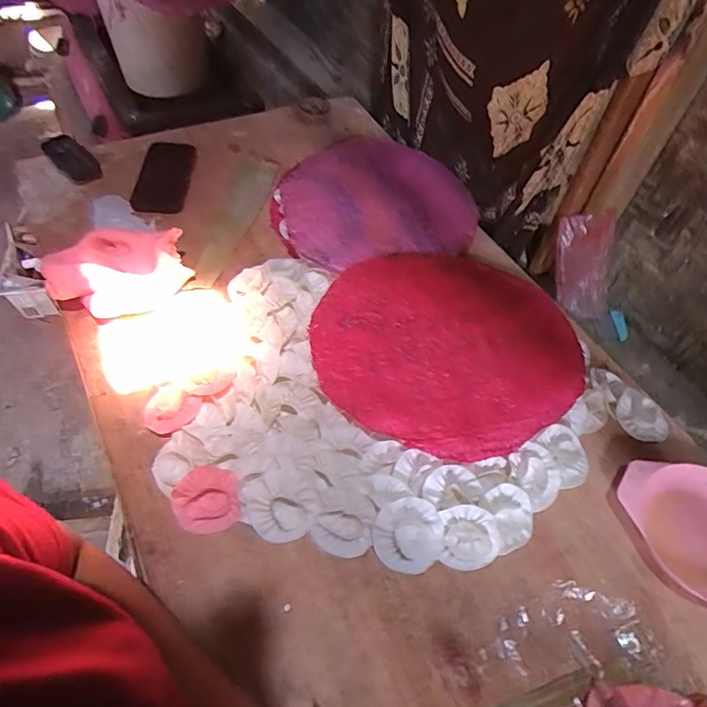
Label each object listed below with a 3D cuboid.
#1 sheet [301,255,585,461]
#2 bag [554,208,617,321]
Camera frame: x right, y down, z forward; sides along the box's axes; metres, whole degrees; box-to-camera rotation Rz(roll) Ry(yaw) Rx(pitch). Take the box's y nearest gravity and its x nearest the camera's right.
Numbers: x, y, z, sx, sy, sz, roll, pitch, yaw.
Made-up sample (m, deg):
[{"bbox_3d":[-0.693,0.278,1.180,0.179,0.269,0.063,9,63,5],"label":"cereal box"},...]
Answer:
[{"bbox_3d":[0.122,-0.022,0.622,0.346,0.021,0.323,2,54,-3],"label":"sheet"},{"bbox_3d":[0.370,-0.138,0.770,0.082,0.174,0.025,-8,30,6],"label":"bag"}]

